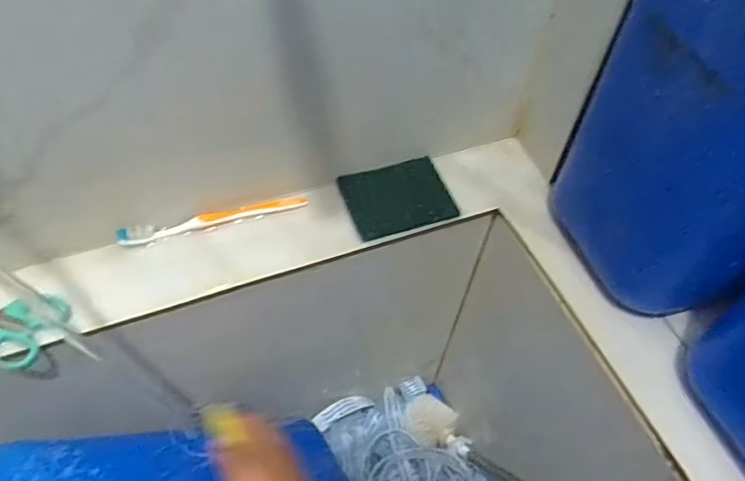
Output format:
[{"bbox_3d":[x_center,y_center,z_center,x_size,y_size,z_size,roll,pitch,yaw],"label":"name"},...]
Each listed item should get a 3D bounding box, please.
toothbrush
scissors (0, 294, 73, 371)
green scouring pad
[{"bbox_3d":[-0.151,-0.024,0.525,0.176,0.018,0.015,-15,56,-14],"label":"toothbrush"},{"bbox_3d":[-0.317,0.060,0.454,0.119,0.006,0.066,20,55,11],"label":"scissors"},{"bbox_3d":[0.026,-0.043,0.548,0.100,0.006,0.074,-16,66,-13],"label":"green scouring pad"}]

